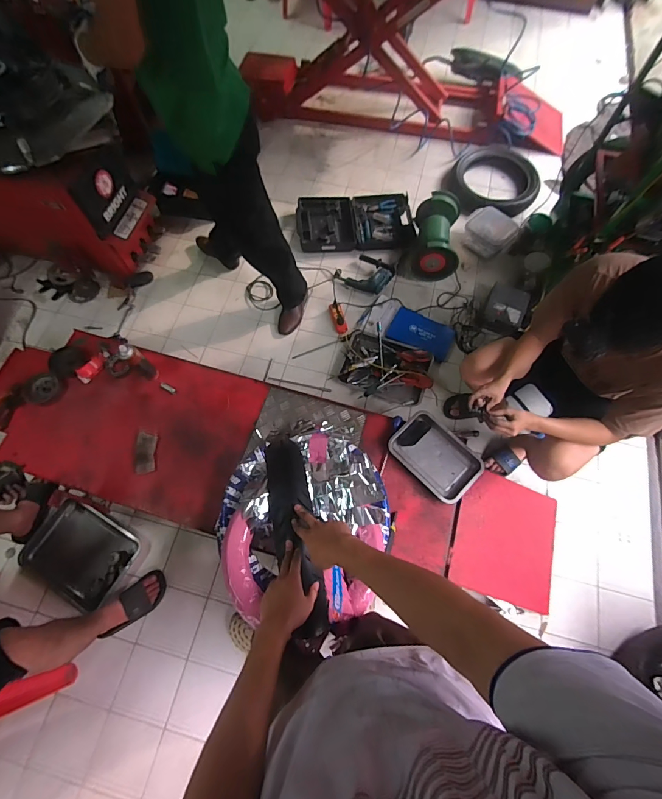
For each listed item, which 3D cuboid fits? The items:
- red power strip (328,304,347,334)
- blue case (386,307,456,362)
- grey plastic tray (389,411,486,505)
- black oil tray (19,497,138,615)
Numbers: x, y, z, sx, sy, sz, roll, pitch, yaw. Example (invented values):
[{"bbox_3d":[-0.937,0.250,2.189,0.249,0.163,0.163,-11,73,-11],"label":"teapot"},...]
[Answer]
[{"bbox_3d":[0.033,-0.382,1.771,0.064,0.035,0.150,-19,69,-7],"label":"red power strip"},{"bbox_3d":[0.420,-0.311,1.724,0.286,0.031,0.182,26,70,11],"label":"blue case"},{"bbox_3d":[0.374,0.206,1.350,0.203,0.047,0.315,-43,73,-15],"label":"grey plastic tray"},{"bbox_3d":[-0.948,0.579,1.407,0.377,0.043,0.291,28,71,11],"label":"black oil tray"}]

